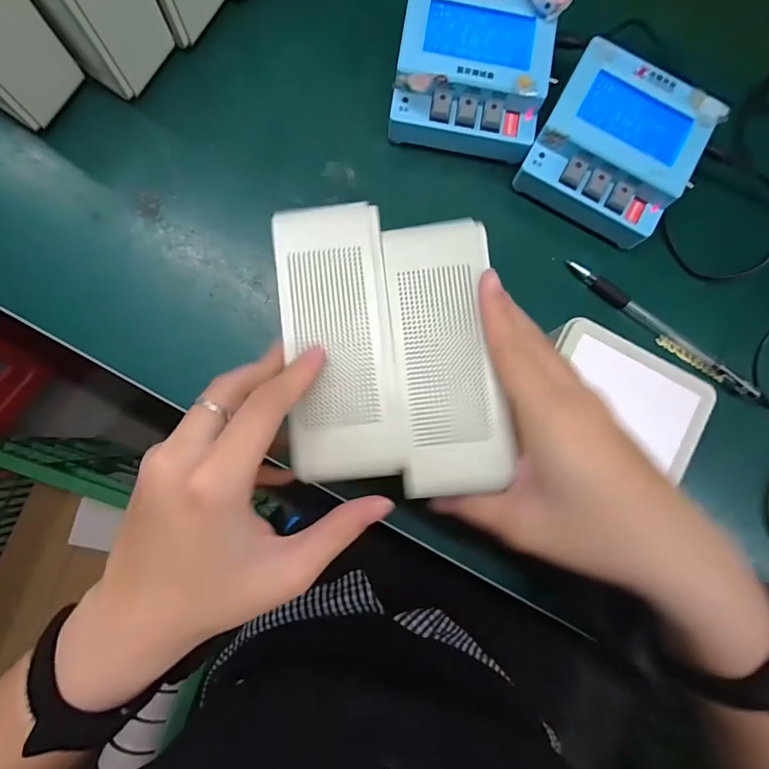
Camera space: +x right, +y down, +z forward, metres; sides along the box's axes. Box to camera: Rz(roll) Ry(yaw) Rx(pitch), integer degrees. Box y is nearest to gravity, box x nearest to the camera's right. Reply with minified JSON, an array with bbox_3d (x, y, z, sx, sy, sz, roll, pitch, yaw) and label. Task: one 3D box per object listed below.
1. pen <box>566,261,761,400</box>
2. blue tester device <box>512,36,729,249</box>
[{"bbox_3d":[0.200,-0.041,0.331,0.159,0.014,0.008,37,82,3],"label":"pen"},{"bbox_3d":[0.161,-0.165,0.323,0.100,0.051,0.098,29,82,2],"label":"blue tester device"}]

